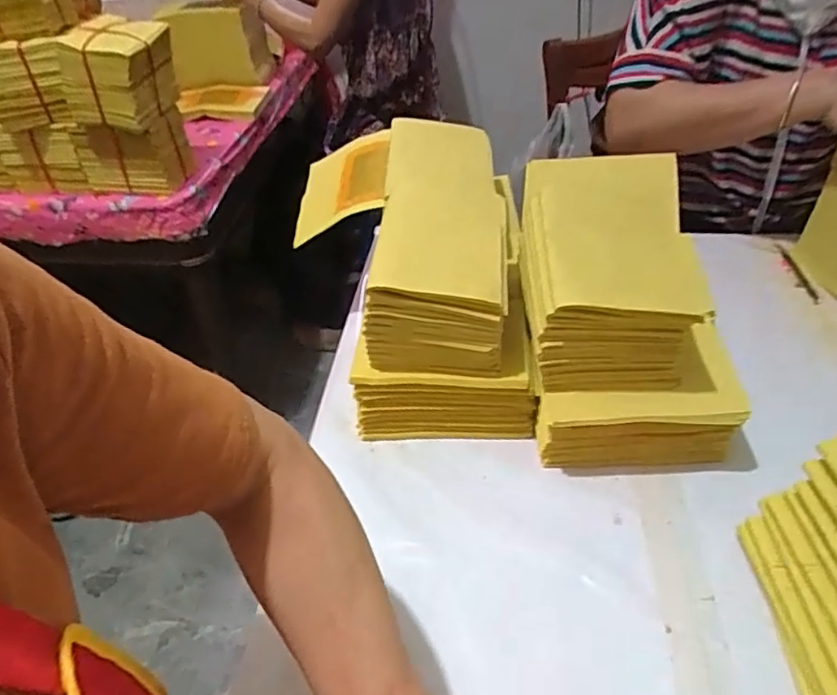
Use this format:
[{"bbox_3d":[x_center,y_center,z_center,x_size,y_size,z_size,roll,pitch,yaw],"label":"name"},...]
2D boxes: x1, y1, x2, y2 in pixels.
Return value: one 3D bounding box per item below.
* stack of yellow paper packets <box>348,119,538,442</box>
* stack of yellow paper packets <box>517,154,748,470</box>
[{"bbox_3d":[0.030,-0.084,0.643,0.159,0.165,0.329,-1,41,4],"label":"stack of yellow paper packets"},{"bbox_3d":[0.194,-0.063,0.608,0.176,0.164,0.338,2,42,7],"label":"stack of yellow paper packets"}]

